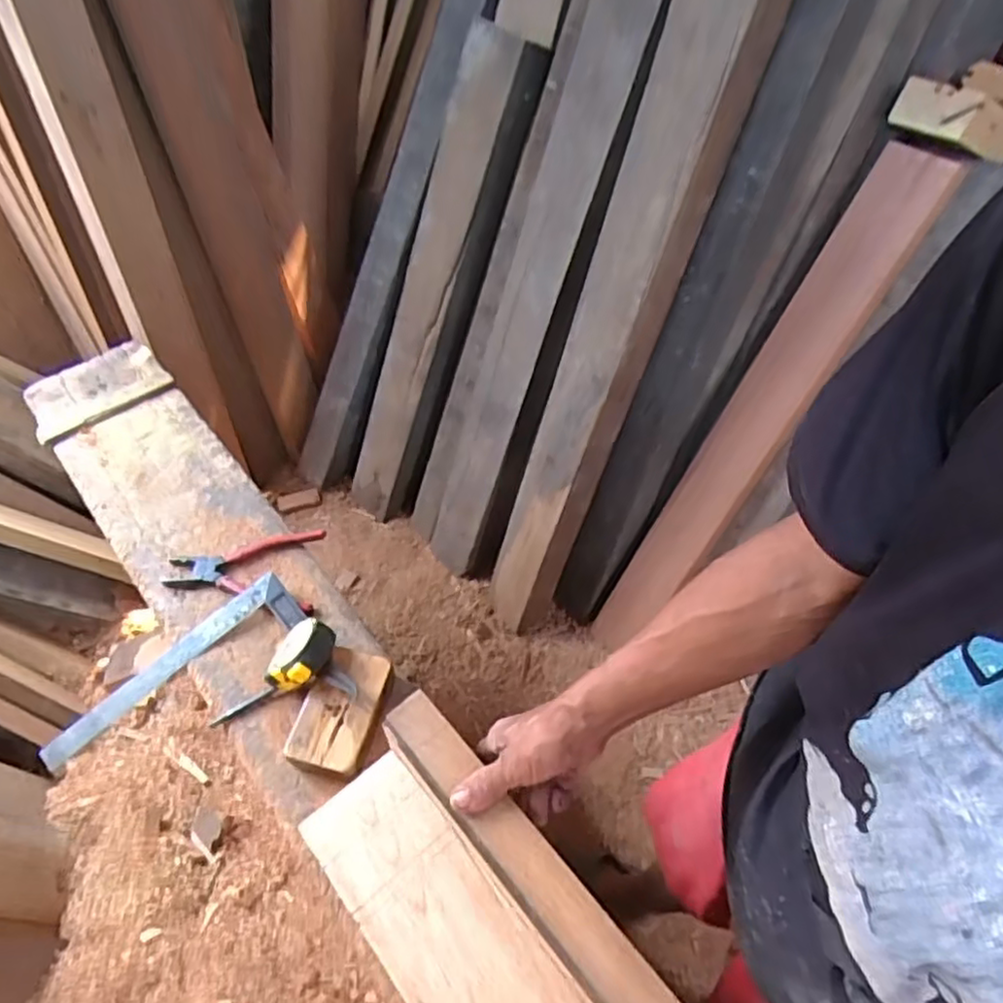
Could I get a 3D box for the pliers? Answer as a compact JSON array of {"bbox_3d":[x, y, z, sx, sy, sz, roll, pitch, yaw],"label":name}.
[{"bbox_3d":[-0.320,0.083,0.835,0.184,0.014,0.123,2,52,-2],"label":"pliers"}]

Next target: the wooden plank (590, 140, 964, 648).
[{"bbox_3d":[0.428,-0.105,1.223,0.115,1.011,0.063,39,28,24],"label":"wooden plank"}]

